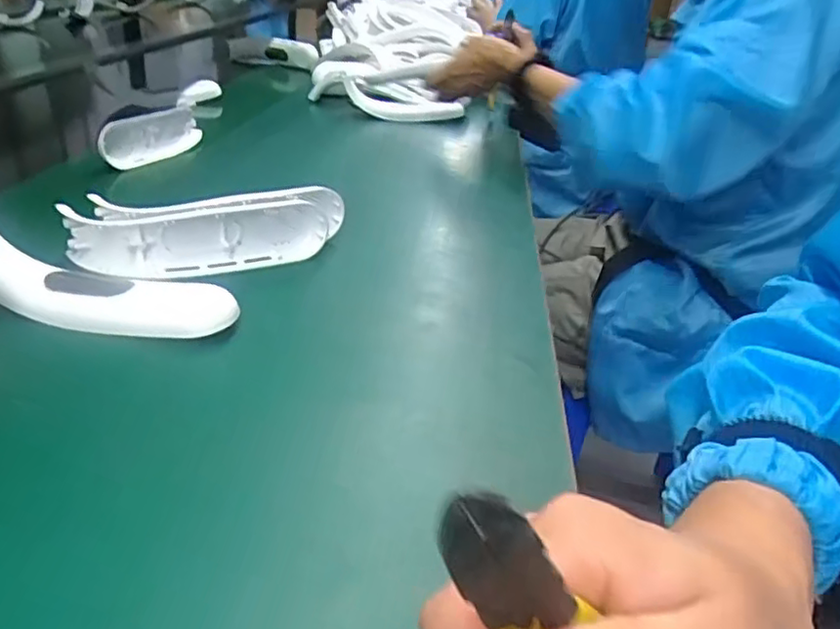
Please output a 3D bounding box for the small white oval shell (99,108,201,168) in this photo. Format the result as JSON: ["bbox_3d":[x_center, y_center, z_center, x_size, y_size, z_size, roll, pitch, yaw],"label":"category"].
[{"bbox_3d":[-0.322,-0.213,0.757,0.029,0.056,0.168,13,31,13],"label":"small white oval shell"}]

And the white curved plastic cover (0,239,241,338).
[{"bbox_3d":[-0.232,-0.022,0.413,0.180,0.044,0.052,17,30,-4],"label":"white curved plastic cover"}]

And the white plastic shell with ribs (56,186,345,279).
[{"bbox_3d":[-0.166,-0.070,0.505,0.214,0.050,0.064,-4,31,-15],"label":"white plastic shell with ribs"}]

